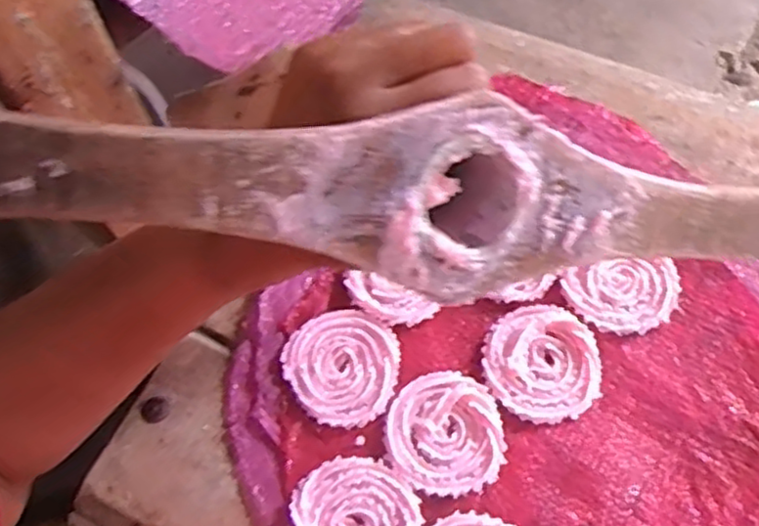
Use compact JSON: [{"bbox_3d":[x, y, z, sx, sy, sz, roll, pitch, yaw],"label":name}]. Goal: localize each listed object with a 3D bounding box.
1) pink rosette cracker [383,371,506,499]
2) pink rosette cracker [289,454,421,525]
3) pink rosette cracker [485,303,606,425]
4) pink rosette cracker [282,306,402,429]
[{"bbox_3d":[0.043,0.109,0.451,0.075,0.007,0.076,-1,61,2],"label":"pink rosette cracker"},{"bbox_3d":[-0.016,0.157,0.429,0.075,0.008,0.075,-1,61,2],"label":"pink rosette cracker"},{"bbox_3d":[0.109,0.066,0.471,0.074,0.011,0.079,-1,61,2],"label":"pink rosette cracker"},{"bbox_3d":[-0.024,0.069,0.475,0.076,0.006,0.078,-1,61,2],"label":"pink rosette cracker"}]

